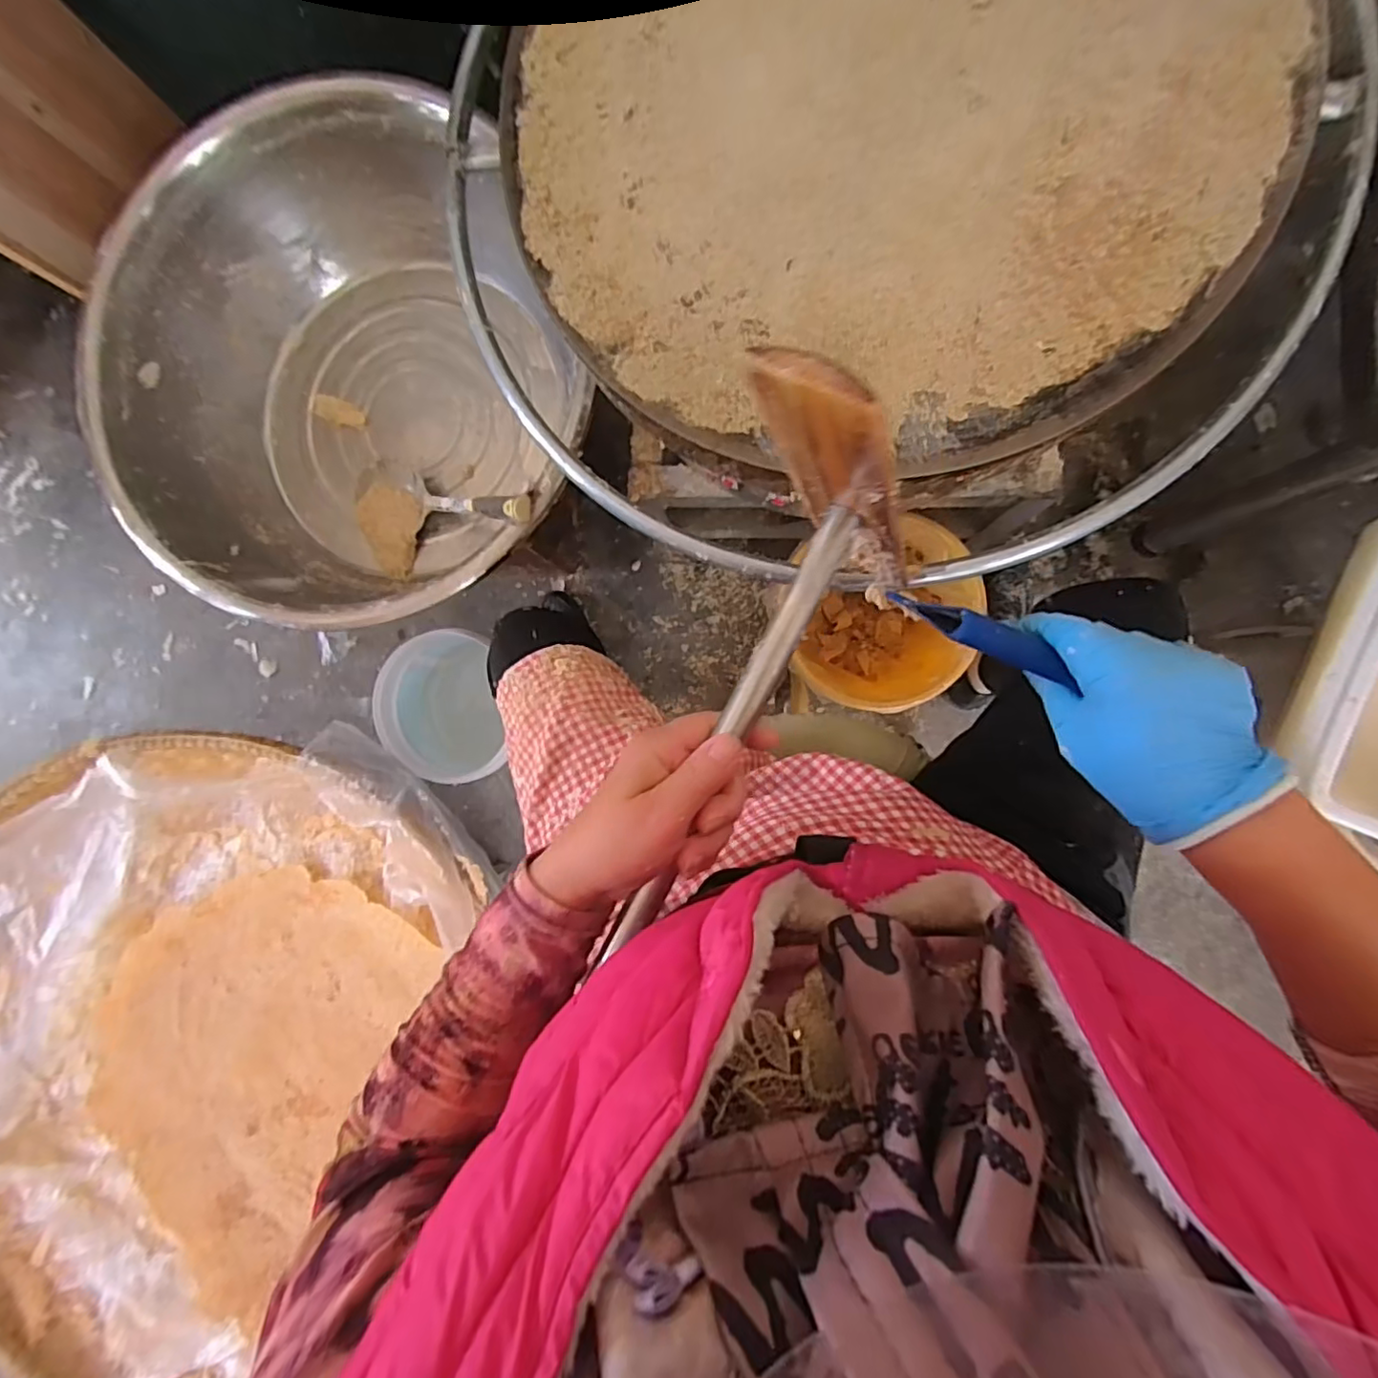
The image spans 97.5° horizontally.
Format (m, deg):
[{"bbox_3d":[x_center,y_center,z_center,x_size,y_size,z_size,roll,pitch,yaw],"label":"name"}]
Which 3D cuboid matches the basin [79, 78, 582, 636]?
[{"bbox_3d":[-0.416,-0.368,0.754,0.490,0.213,0.585,-11,89,7],"label":"basin"}]

